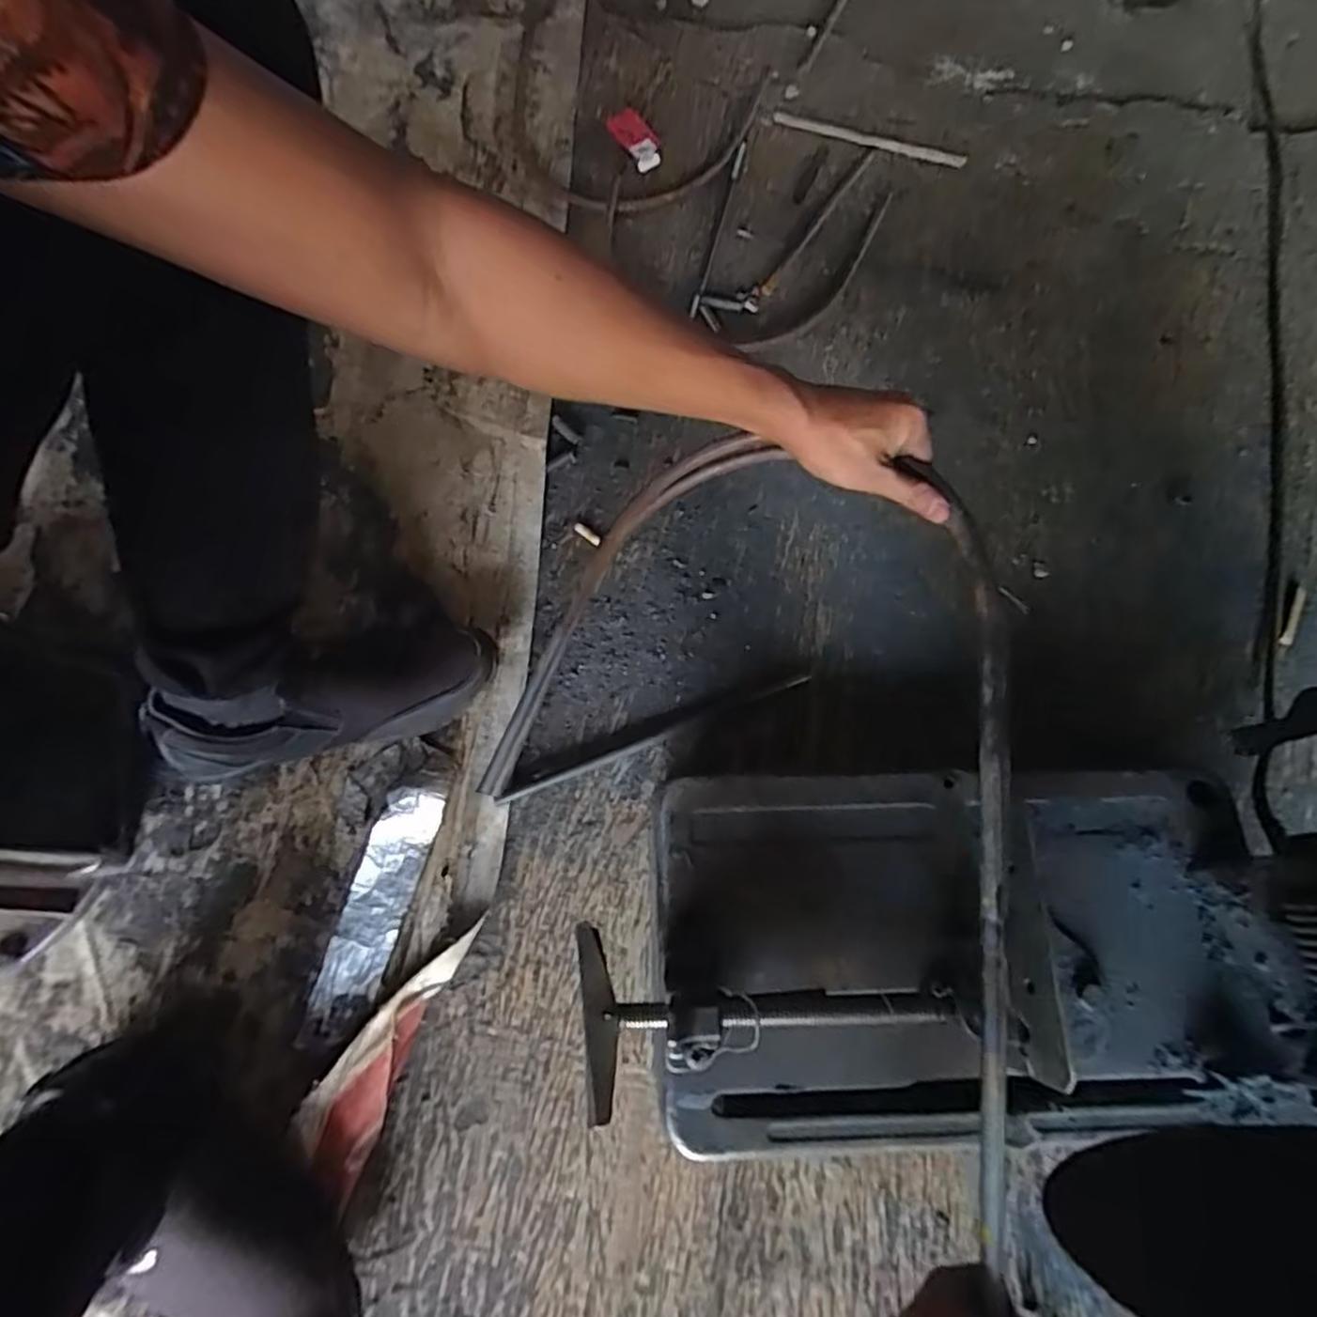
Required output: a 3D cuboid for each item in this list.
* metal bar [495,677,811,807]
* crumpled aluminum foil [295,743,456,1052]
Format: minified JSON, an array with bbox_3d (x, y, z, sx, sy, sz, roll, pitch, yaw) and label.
[{"bbox_3d":[-0.004,0.068,0.609,0.285,0.011,0.014,-22,73,-7],"label":"metal bar"},{"bbox_3d":[-0.225,0.185,0.556,0.051,0.022,0.235,15,72,5],"label":"crumpled aluminum foil"}]

